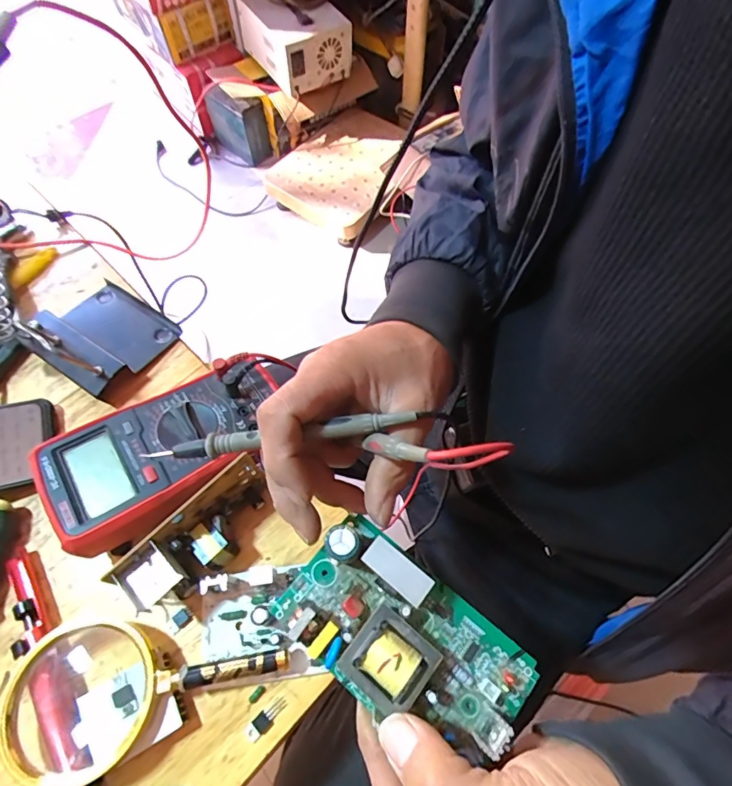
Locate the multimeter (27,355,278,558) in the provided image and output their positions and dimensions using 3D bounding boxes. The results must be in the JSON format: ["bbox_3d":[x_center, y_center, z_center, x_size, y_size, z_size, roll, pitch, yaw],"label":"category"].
[{"bbox_3d":[-0.148,0.042,0.353,0.179,0.042,0.092,-30,67,-14],"label":"multimeter"}]

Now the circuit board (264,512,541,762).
[{"bbox_3d":[0.019,0.120,0.223,0.121,0.029,0.066,36,68,17],"label":"circuit board"}]

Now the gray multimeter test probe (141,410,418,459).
[{"bbox_3d":[-0.044,0.022,0.235,0.139,0.007,0.010,-8,63,1],"label":"gray multimeter test probe"}]

